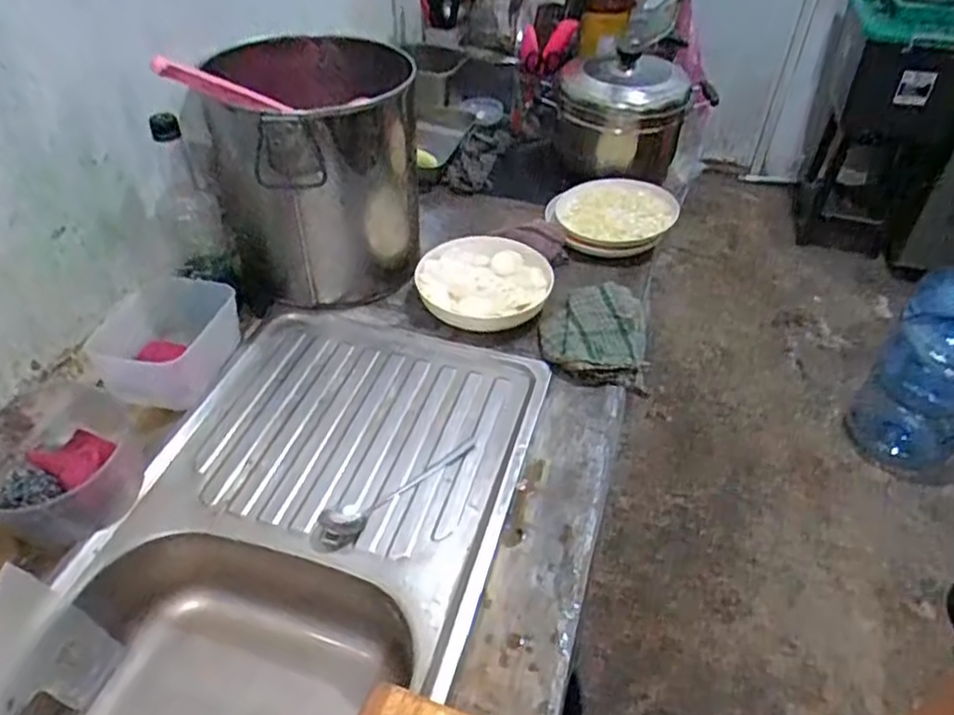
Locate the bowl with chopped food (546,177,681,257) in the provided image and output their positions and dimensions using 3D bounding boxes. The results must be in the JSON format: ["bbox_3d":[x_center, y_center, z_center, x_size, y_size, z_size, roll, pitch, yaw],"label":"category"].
[{"bbox_3d":[0.204,-0.215,1.026,0.182,0.055,0.151,11,43,10],"label":"bowl with chopped food"}]

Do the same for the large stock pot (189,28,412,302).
[{"bbox_3d":[-0.207,-0.242,0.916,0.238,0.295,0.237,1,42,-1],"label":"large stock pot"}]

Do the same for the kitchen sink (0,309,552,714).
[{"bbox_3d":[-0.213,0.249,0.682,0.362,0.190,0.716,15,44,14],"label":"kitchen sink"}]

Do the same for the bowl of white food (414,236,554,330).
[{"bbox_3d":[0.010,-0.097,0.930,0.174,0.065,0.146,11,43,10],"label":"bowl of white food"}]

